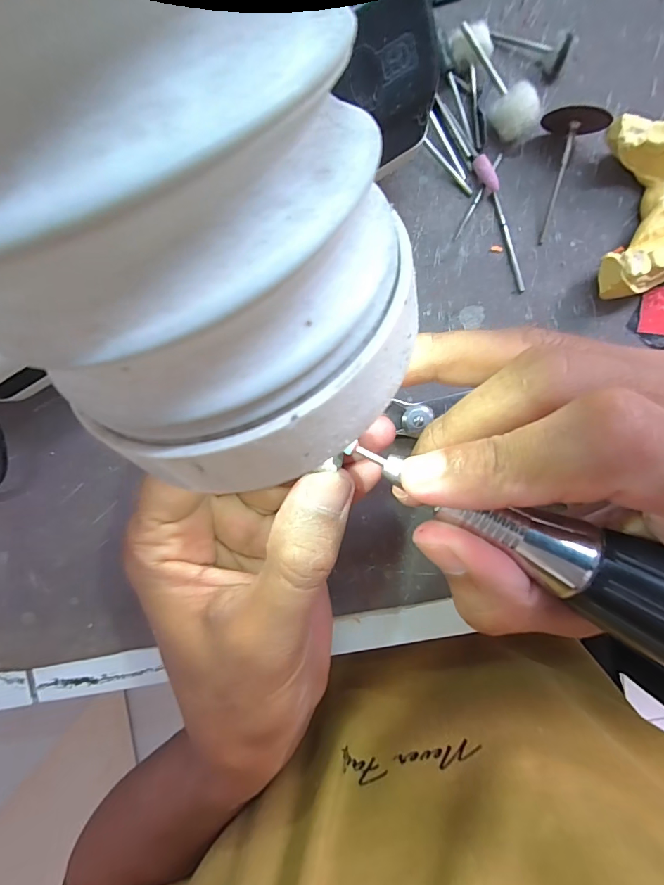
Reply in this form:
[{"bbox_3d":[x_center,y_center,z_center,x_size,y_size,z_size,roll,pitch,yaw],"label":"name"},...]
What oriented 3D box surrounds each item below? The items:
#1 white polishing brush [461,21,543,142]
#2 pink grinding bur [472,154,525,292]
[{"bbox_3d":[0.067,-0.146,0.171,0.015,0.016,0.044,-30,94,1],"label":"white polishing brush"},{"bbox_3d":[0.075,-0.094,0.179,0.007,0.008,0.057,-24,94,1],"label":"pink grinding bur"}]

